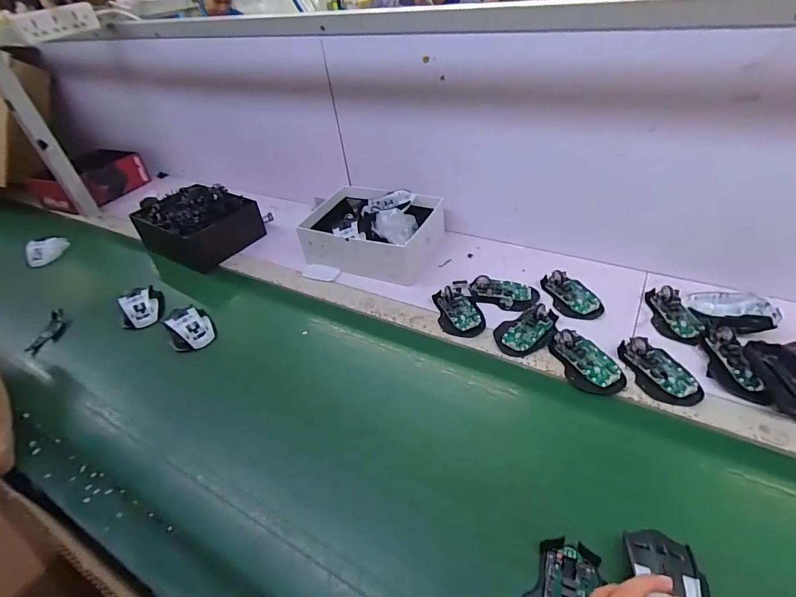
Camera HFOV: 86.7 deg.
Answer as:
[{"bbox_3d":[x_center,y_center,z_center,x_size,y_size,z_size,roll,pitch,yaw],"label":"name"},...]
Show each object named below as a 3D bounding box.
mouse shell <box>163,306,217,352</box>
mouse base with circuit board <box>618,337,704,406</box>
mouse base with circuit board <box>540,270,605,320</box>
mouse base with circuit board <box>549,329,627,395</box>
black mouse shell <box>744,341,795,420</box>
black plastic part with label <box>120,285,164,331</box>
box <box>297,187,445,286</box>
[{"bbox_3d":[-0.361,0.050,0.729,0.075,0.035,0.083,-32,46,-26],"label":"mouse shell"},{"bbox_3d":[0.358,0.098,0.575,0.067,0.024,0.107,-12,41,-5],"label":"mouse base with circuit board"},{"bbox_3d":[0.291,-0.008,0.708,0.070,0.021,0.107,-14,41,-7],"label":"mouse base with circuit board"},{"bbox_3d":[0.265,0.086,0.601,0.066,0.032,0.112,-16,41,-10],"label":"mouse base with circuit board"},{"bbox_3d":[0.487,0.104,0.531,0.047,0.033,0.107,-1,41,8],"label":"black mouse shell"},{"bbox_3d":[-0.479,0.018,0.778,0.071,0.035,0.090,-21,42,-15],"label":"black plastic part with label"},{"bbox_3d":[-0.049,-0.147,0.868,0.253,0.091,0.209,13,44,23],"label":"box"}]

